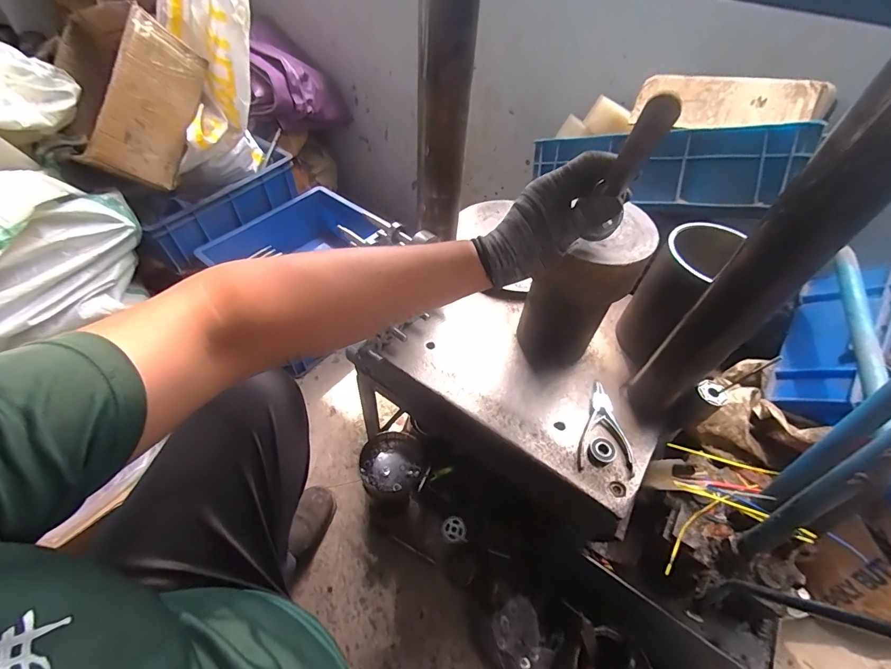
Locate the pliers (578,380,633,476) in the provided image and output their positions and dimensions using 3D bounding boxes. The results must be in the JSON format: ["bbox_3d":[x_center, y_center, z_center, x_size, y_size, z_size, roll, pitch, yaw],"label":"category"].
[{"bbox_3d":[0.222,0.125,0.553,0.069,0.014,0.133,14,52,6],"label":"pliers"}]

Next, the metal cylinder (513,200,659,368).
[{"bbox_3d":[0.182,-0.048,0.558,0.110,0.232,0.096,-11,60,-22],"label":"metal cylinder"}]

